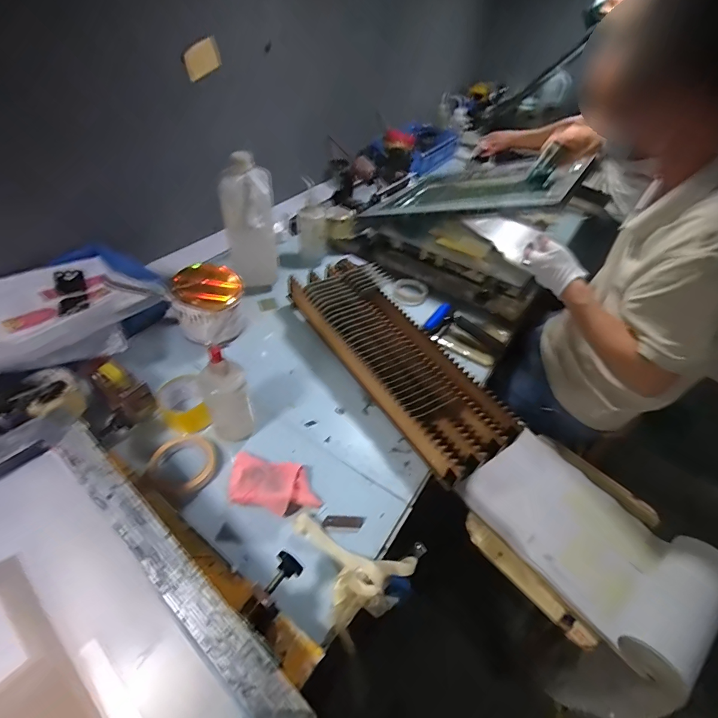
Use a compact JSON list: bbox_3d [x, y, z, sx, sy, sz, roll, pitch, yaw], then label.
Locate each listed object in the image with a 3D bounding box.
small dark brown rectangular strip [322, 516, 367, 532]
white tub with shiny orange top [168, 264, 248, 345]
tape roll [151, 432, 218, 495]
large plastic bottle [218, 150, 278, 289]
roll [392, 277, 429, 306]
[{"bbox_3d":[-0.023,0.253,0.606,0.064,0.007,0.022,5,46,-2],"label":"small dark brown rectangular strip"},{"bbox_3d":[-0.324,-0.118,0.867,0.138,0.128,0.147,-5,47,-12],"label":"white tub with shiny orange top"},{"bbox_3d":[-0.284,0.168,0.643,0.097,0.030,0.101,3,46,-3],"label":"tape roll"},{"bbox_3d":[-0.260,-0.318,0.937,0.113,0.294,0.093,-2,46,-9],"label":"large plastic bottle"},{"bbox_3d":[0.134,-0.176,1.035,0.082,0.037,0.087,3,46,-3],"label":"roll"}]

